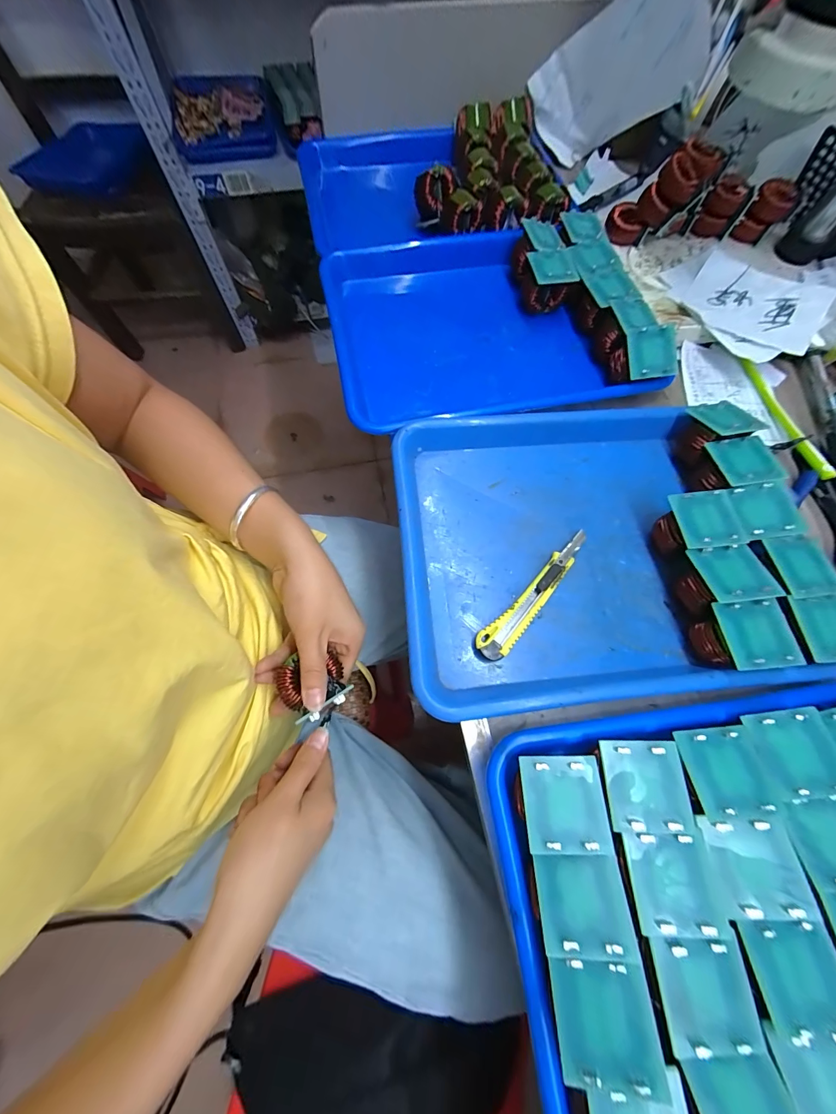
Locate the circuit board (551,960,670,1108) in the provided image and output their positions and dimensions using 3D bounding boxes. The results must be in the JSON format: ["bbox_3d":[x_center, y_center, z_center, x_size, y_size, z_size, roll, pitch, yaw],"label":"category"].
[{"bbox_3d":[0.089,0.222,0.170,0.044,0.005,0.046,-6,70,9],"label":"circuit board"}]

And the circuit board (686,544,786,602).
[{"bbox_3d":[0.234,0.011,0.265,0.045,0.008,0.044,-7,53,4],"label":"circuit board"}]

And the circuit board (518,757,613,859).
[{"bbox_3d":[0.084,0.141,0.204,0.043,0.007,0.046,0,69,-2],"label":"circuit board"}]

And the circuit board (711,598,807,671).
[{"bbox_3d":[0.237,0.052,0.247,0.042,0.009,0.046,-8,73,6],"label":"circuit board"}]

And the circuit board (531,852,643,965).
[{"bbox_3d":[0.086,0.182,0.185,0.043,0.009,0.041,-2,69,-2],"label":"circuit board"}]

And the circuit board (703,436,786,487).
[{"bbox_3d":[0.273,-0.081,0.297,0.039,0.005,0.047,-11,61,8],"label":"circuit board"}]

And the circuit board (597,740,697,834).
[{"bbox_3d":[0.135,0.135,0.212,0.044,0.009,0.046,1,69,-1],"label":"circuit board"}]

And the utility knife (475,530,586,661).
[{"bbox_3d":[0.098,0.028,0.293,0.023,0.006,0.138,42,74,13],"label":"utility knife"}]

